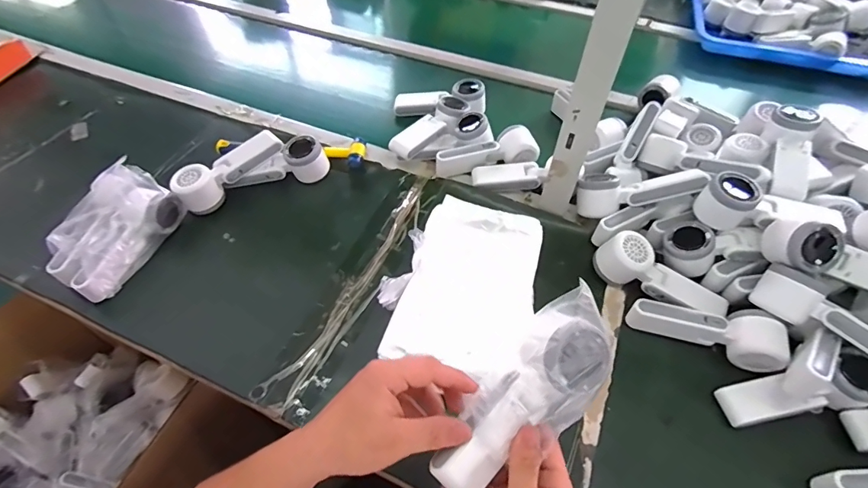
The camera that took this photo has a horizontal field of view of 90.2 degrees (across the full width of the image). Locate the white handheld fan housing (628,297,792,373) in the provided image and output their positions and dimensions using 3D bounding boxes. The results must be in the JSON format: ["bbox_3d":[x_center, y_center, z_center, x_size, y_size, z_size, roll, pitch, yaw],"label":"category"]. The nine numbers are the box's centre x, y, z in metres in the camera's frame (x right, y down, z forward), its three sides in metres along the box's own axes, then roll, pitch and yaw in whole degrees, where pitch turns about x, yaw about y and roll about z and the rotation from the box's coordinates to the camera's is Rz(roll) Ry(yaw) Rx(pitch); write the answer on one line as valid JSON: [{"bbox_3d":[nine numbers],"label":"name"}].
[{"bbox_3d":[0.323,0.096,0.513,0.164,0.040,0.058,20,55,14],"label":"white handheld fan housing"}]

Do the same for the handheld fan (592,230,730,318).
[{"bbox_3d":[0.292,0.040,0.552,0.164,0.057,0.054,24,56,16],"label":"handheld fan"}]

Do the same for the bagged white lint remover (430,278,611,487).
[{"bbox_3d":[0.073,0.120,0.351,0.071,0.051,0.178,45,82,-7],"label":"bagged white lint remover"}]

